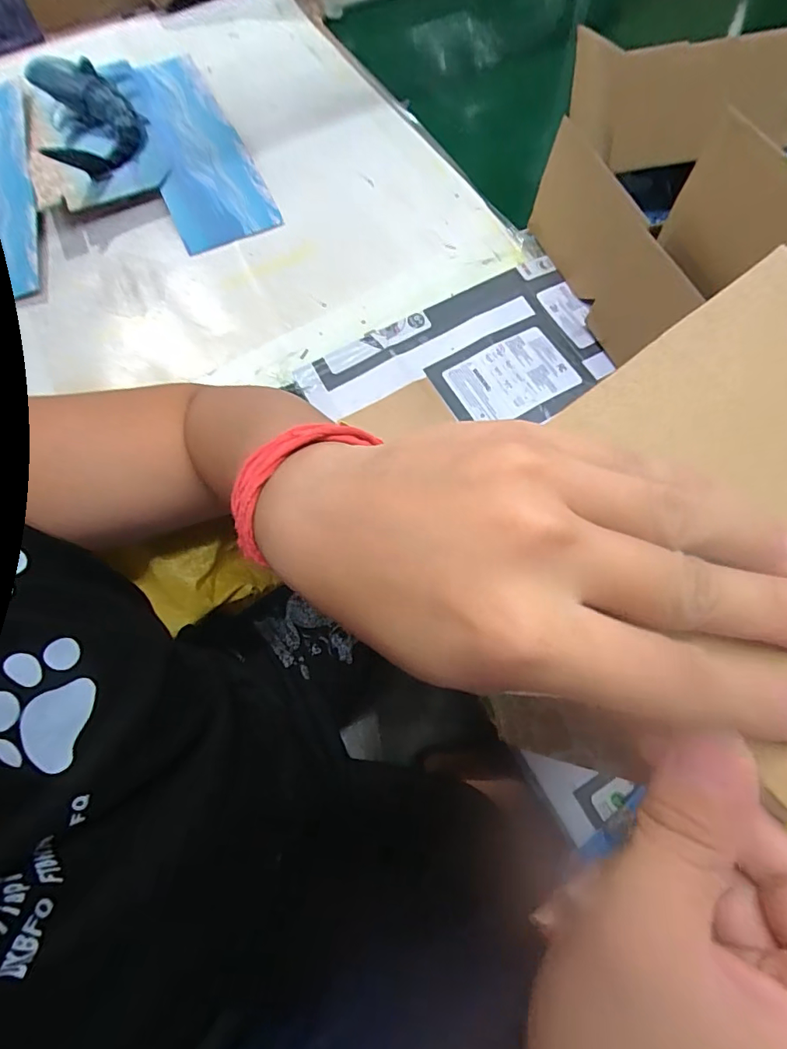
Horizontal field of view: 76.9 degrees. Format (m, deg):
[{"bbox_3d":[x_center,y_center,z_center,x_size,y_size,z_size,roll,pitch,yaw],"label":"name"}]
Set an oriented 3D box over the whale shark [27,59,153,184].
[{"bbox_3d":[-0.431,-0.585,0.704,0.131,0.056,0.232,-23,69,-6],"label":"whale shark"}]

